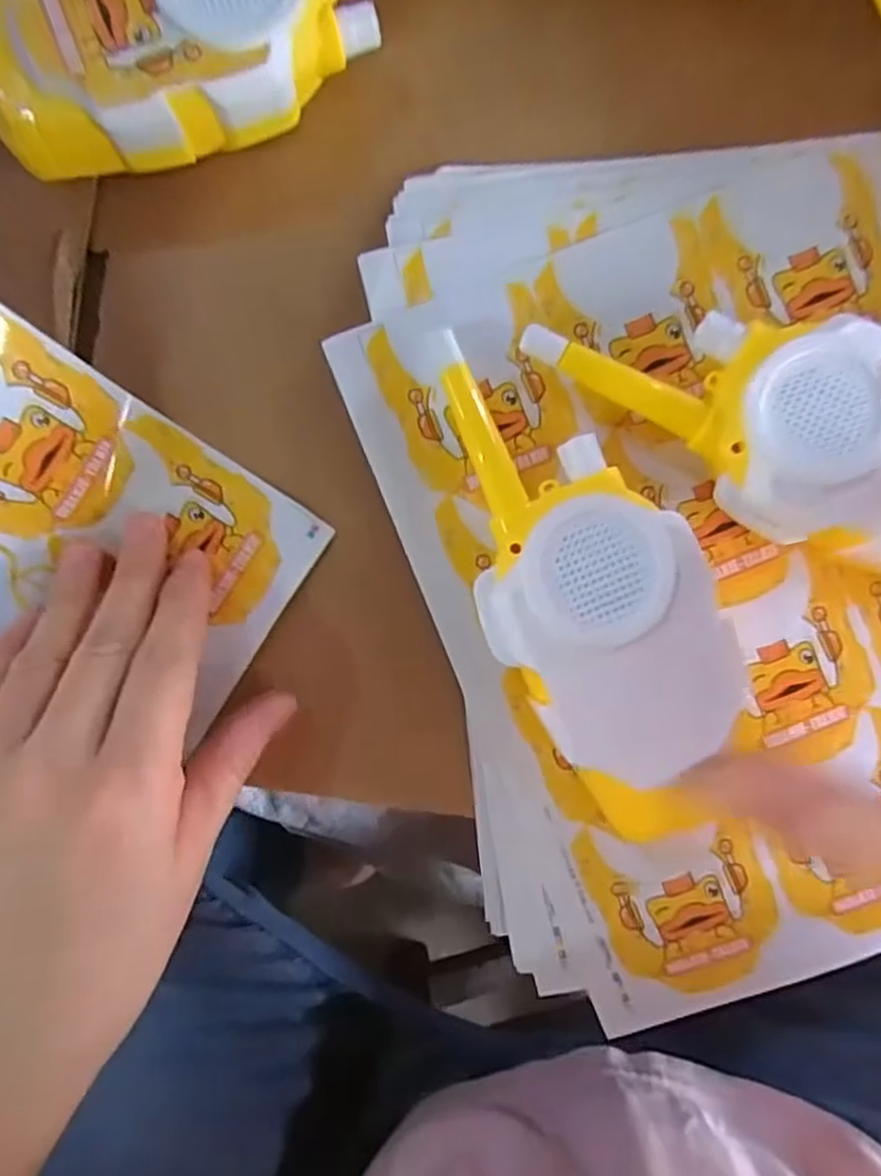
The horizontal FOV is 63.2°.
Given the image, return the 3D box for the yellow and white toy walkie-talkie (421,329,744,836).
[{"bbox_3d":[0.043,-0.007,0.225,0.064,0.037,0.153,-25,86,-3],"label":"yellow and white toy walkie-talkie"}]

